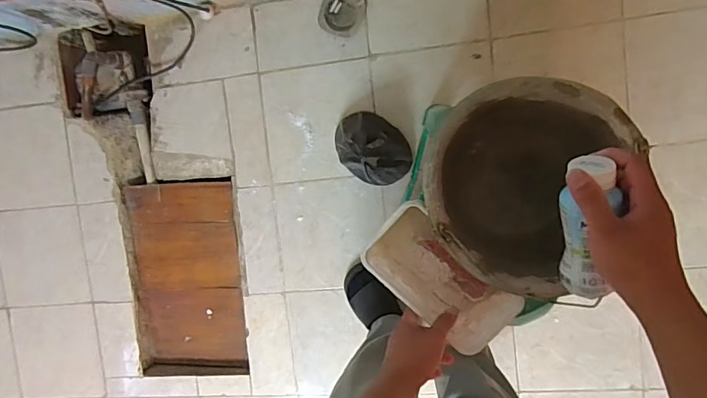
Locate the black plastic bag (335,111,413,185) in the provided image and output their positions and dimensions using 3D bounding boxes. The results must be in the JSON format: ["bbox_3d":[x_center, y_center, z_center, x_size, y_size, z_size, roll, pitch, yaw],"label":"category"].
[{"bbox_3d":[0.037,-0.121,1.066,0.148,0.152,0.185,-37,89,11],"label":"black plastic bag"}]

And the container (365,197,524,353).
[{"bbox_3d":[0.120,0.105,0.647,0.192,0.117,0.097,41,99,2],"label":"container"}]

